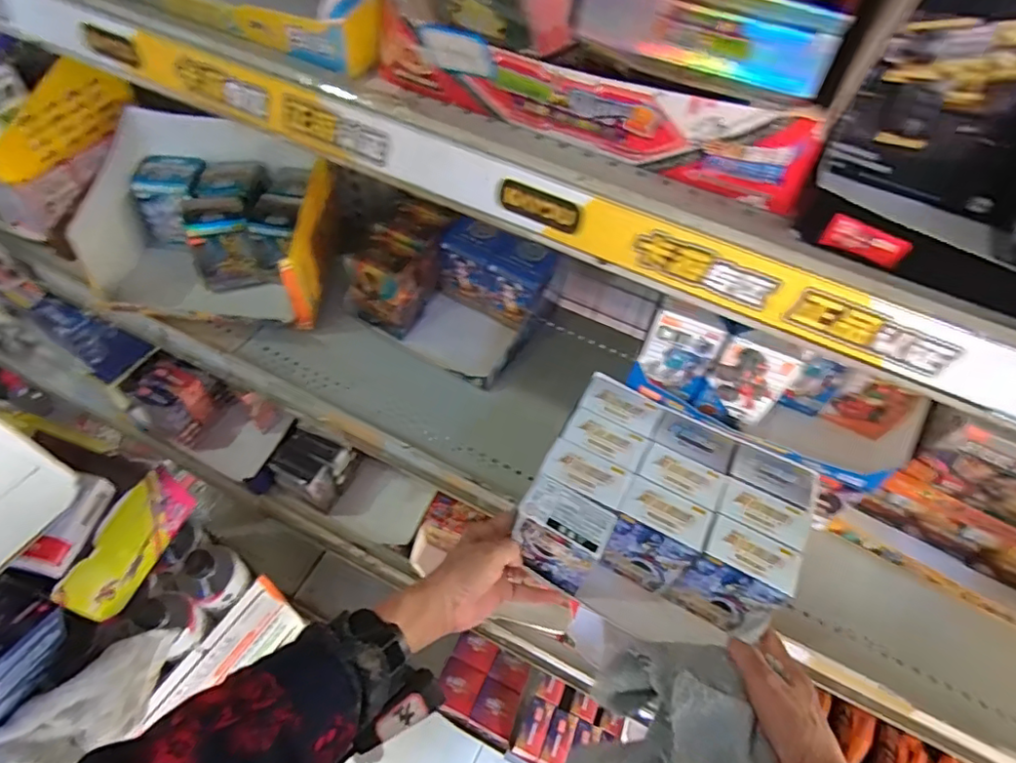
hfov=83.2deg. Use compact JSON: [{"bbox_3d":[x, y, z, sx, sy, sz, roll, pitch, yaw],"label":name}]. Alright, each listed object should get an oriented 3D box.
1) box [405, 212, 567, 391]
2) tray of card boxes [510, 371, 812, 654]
[{"bbox_3d":[-0.040,-0.087,0.680,0.142,0.116,0.146,31,58,16],"label":"box"},{"bbox_3d":[0.135,0.124,0.517,0.212,0.112,0.171,26,56,12],"label":"tray of card boxes"}]

